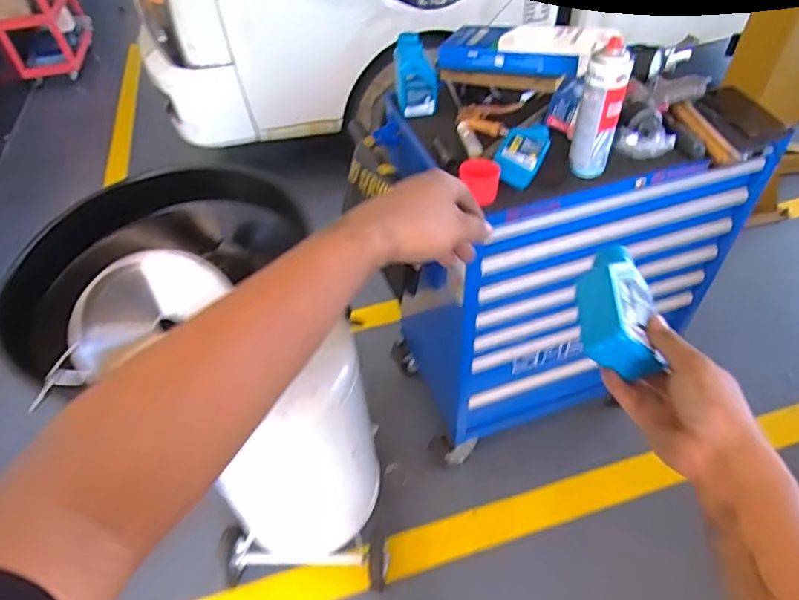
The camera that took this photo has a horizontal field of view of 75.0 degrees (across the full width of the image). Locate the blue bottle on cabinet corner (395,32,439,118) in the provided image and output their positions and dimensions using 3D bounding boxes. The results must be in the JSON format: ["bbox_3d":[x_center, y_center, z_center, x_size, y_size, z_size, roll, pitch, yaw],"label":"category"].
[{"bbox_3d":[0.034,-0.439,1.024,0.080,0.136,0.064,-1,47,3],"label":"blue bottle on cabinet corner"}]

